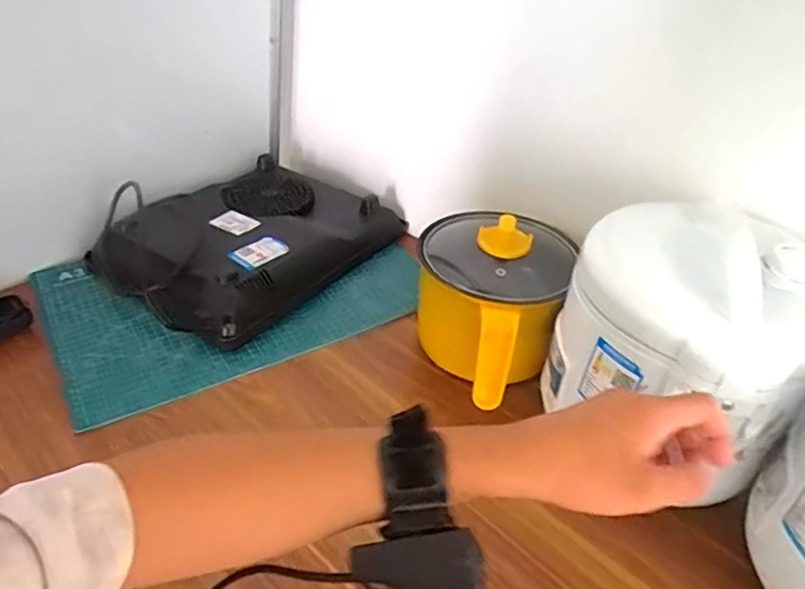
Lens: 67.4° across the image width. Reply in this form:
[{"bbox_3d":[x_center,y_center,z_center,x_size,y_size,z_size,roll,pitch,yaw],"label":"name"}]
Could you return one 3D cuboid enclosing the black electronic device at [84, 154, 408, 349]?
[{"bbox_3d":[-0.206,-0.085,0.826,0.274,0.081,0.338,31,42,29],"label":"black electronic device"}]

